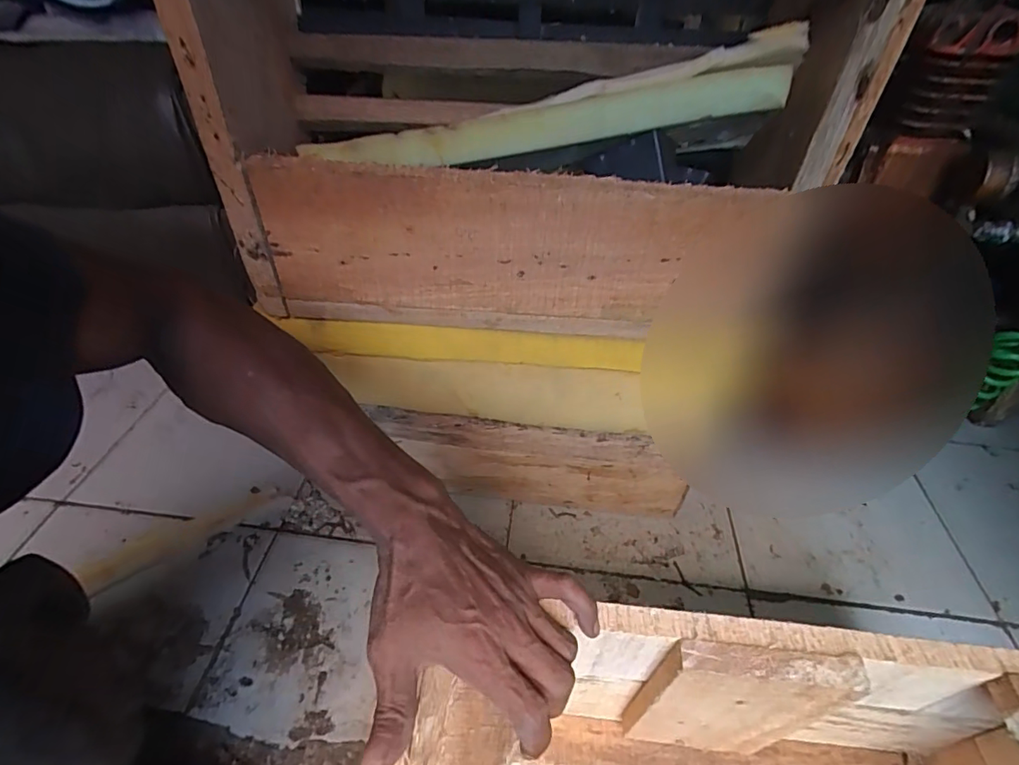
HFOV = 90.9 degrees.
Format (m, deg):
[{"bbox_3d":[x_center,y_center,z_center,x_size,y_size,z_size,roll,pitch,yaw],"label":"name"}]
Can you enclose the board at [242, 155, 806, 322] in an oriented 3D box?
[{"bbox_3d":[0.011,-0.117,0.446,0.444,0.132,0.021,2,43,-1],"label":"board"}]

